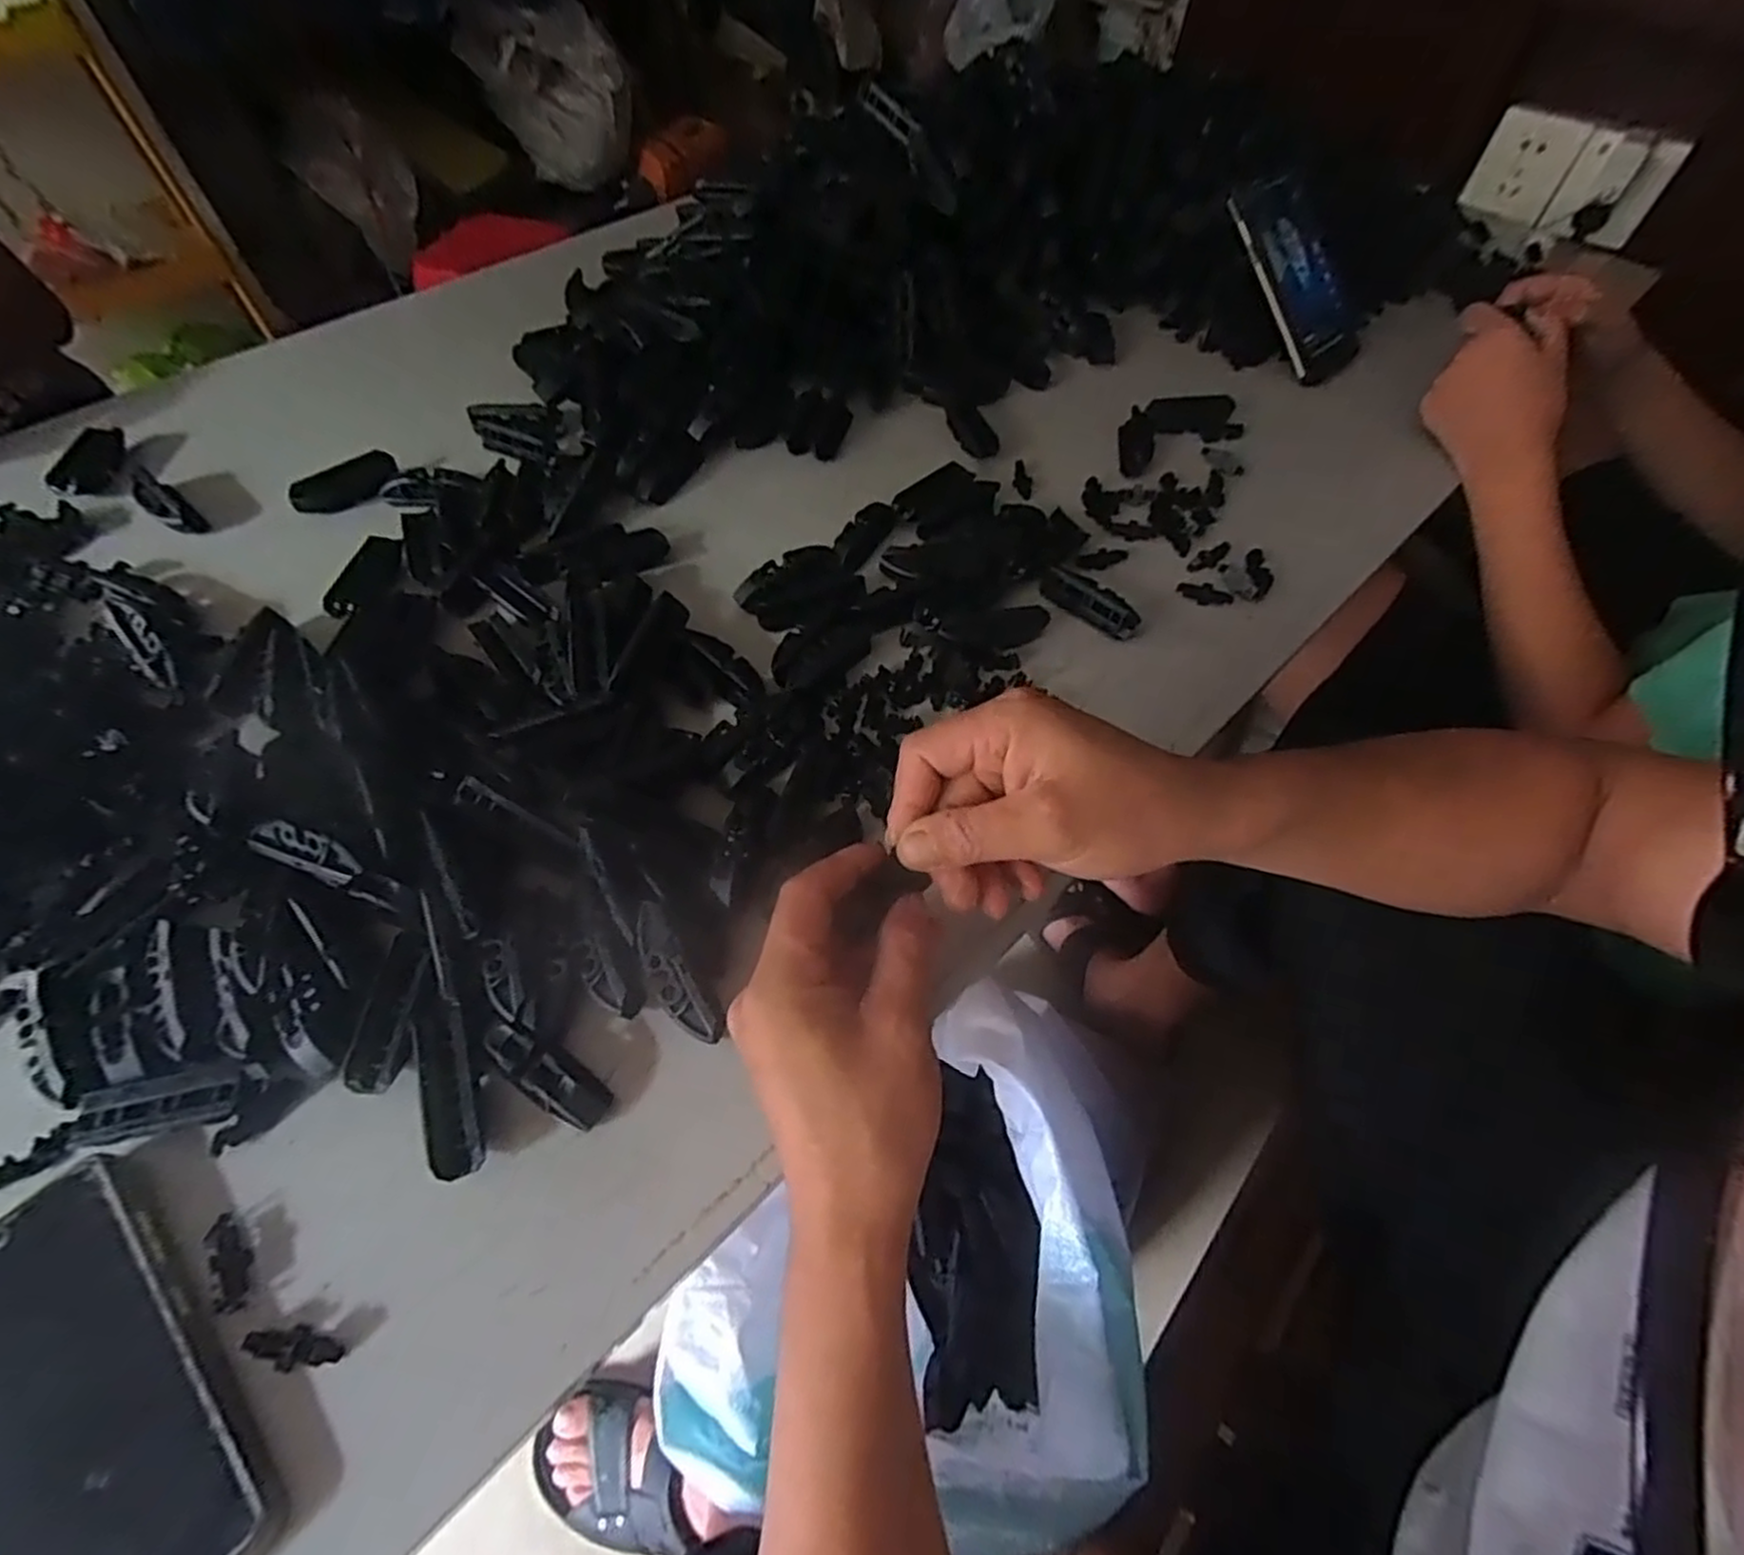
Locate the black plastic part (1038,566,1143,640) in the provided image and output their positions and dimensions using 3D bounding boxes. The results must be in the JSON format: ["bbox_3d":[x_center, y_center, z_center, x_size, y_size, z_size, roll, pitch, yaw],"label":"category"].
[{"bbox_3d":[0.144,-0.117,0.492,0.069,0.019,0.020,35,64,17],"label":"black plastic part"}]

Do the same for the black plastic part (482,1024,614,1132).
[{"bbox_3d":[-0.142,0.128,0.327,0.061,0.015,0.021,35,63,2],"label":"black plastic part"}]

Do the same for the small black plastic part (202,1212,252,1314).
[{"bbox_3d":[-0.253,0.191,0.295,0.011,0.004,0.037,-30,65,-19],"label":"small black plastic part"}]

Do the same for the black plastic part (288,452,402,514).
[{"bbox_3d":[-0.374,-0.208,0.536,0.071,0.015,0.033,-32,66,-20],"label":"black plastic part"}]

